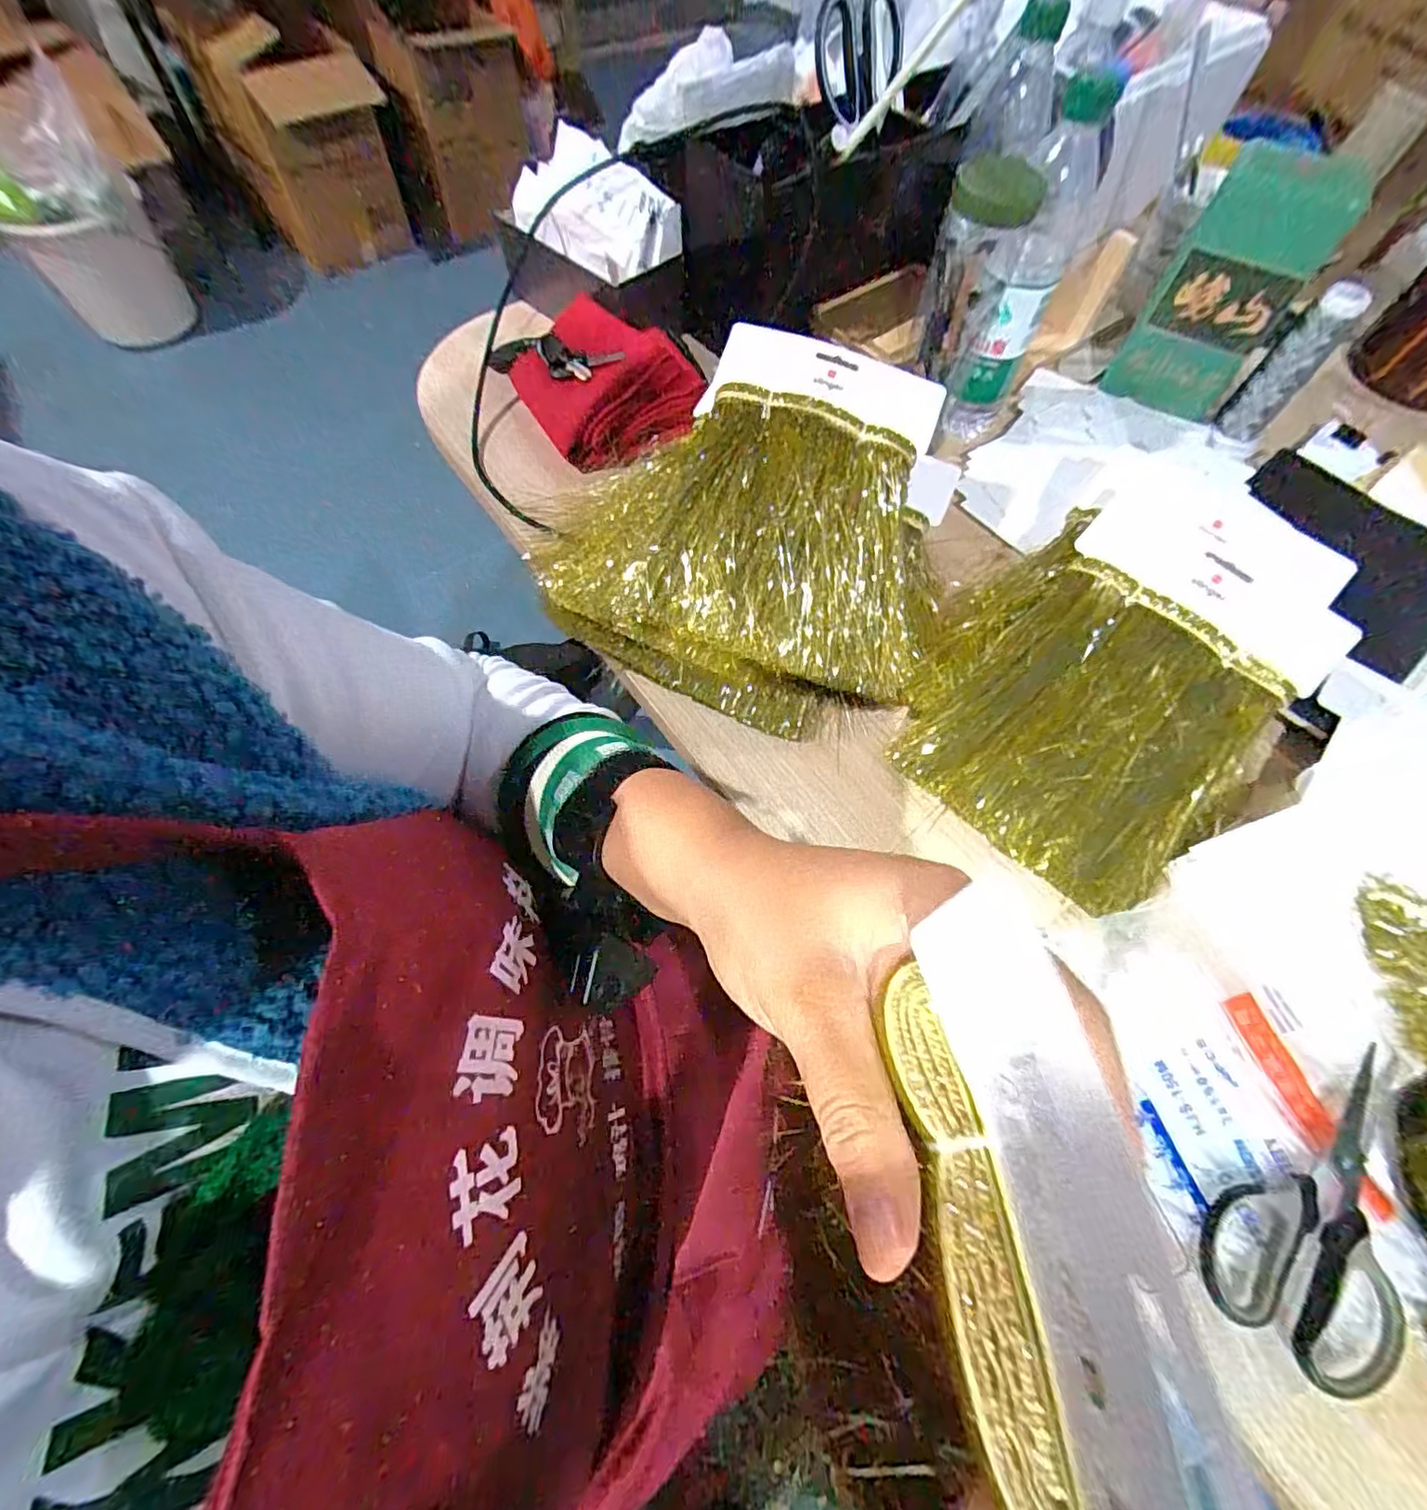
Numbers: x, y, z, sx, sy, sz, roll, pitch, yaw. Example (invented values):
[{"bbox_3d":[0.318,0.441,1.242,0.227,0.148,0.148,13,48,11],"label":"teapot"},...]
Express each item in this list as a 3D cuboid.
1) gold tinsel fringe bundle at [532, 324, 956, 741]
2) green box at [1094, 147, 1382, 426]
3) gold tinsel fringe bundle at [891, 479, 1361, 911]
[{"bbox_3d":[0.023,-0.172,0.433,0.303,0.106,0.251,21,64,7],"label":"gold tinsel fringe bundle"},{"bbox_3d":[0.421,-0.380,0.493,0.099,0.155,0.041,32,66,12],"label":"green box"},{"bbox_3d":[0.254,-0.057,0.381,0.188,0.063,0.251,41,68,16],"label":"gold tinsel fringe bundle"}]

